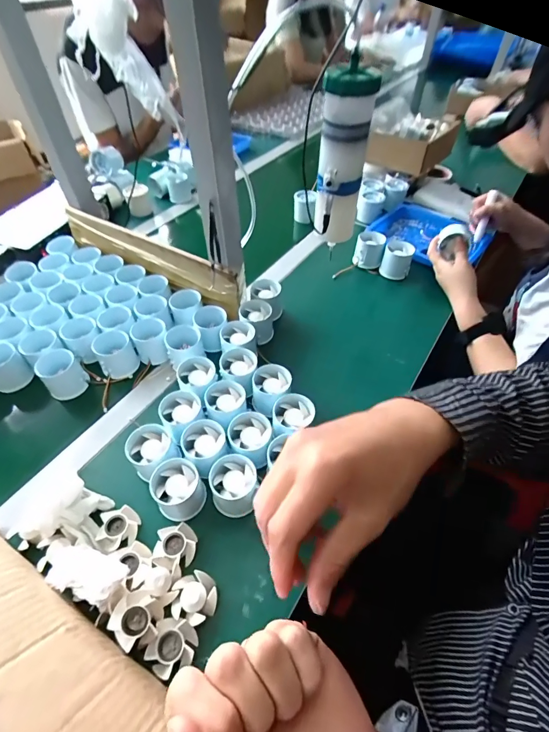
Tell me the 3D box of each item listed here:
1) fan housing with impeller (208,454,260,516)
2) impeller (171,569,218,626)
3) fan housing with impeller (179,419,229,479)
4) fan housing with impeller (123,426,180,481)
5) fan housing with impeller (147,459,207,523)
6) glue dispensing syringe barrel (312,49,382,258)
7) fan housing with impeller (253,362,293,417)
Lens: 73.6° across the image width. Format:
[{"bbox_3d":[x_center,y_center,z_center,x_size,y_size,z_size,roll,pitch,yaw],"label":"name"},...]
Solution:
[{"bbox_3d":[-0.045,0.134,0.413,0.052,0.044,0.050,-10,50,-7],"label":"fan housing with impeller"},{"bbox_3d":[-0.078,0.226,0.358,0.043,0.012,0.043,-11,50,-8],"label":"impeller"},{"bbox_3d":[-0.081,0.101,0.440,0.050,0.042,0.060,-16,51,-12],"label":"fan housing with impeller"},{"bbox_3d":[-0.145,0.105,0.439,0.051,0.045,0.052,-1,49,1],"label":"fan housing with impeller"},{"bbox_3d":[-0.107,0.138,0.411,0.053,0.047,0.049,-28,54,-20],"label":"fan housing with impeller"},{"bbox_3d":[0.079,-0.232,0.426,0.056,0.177,0.044,8,50,8],"label":"glue dispensing syringe barrel"},{"bbox_3d":[-0.005,0.033,0.498,0.048,0.050,0.049,-1,49,1],"label":"fan housing with impeller"}]

